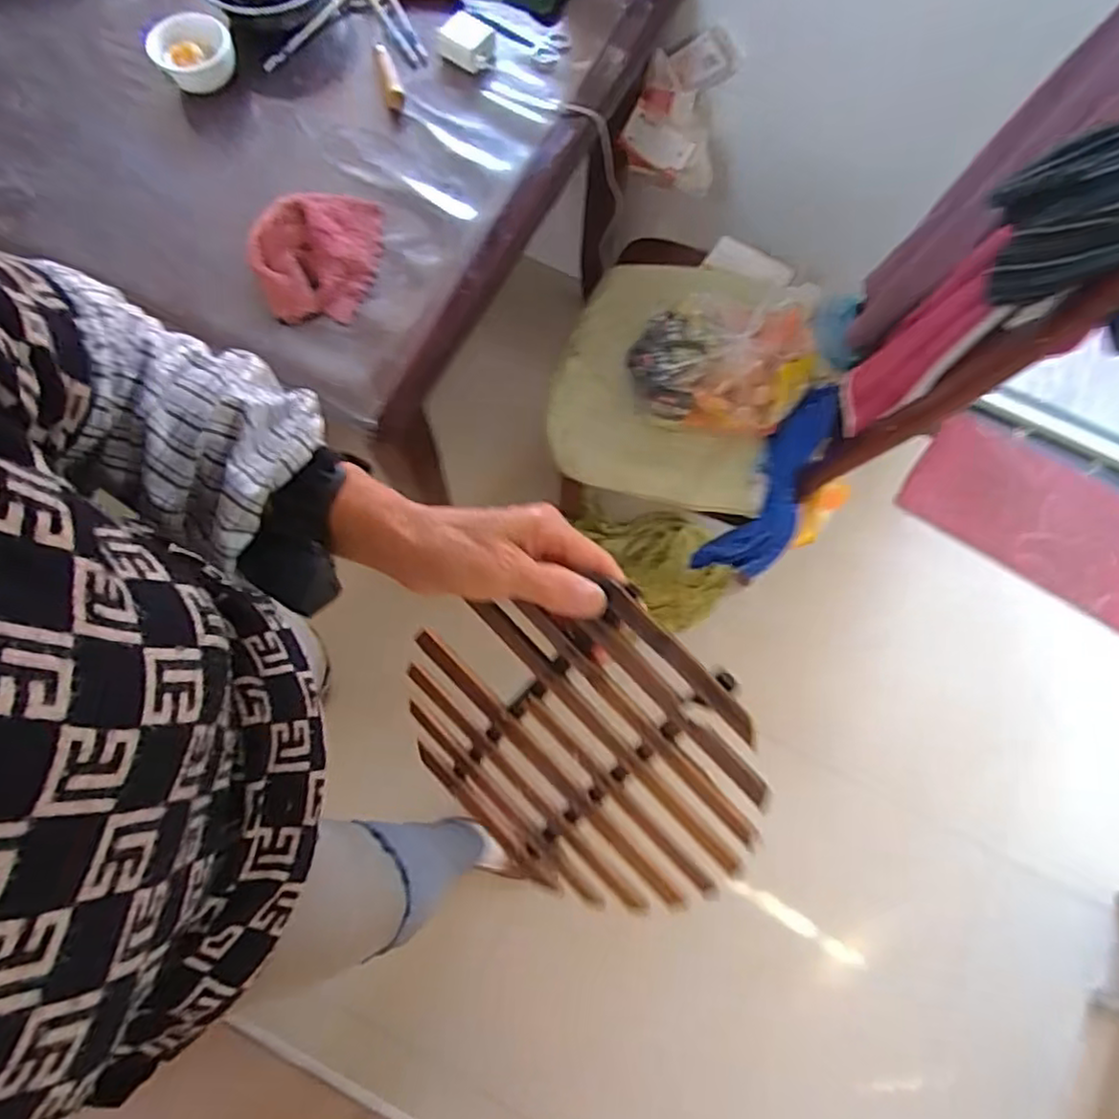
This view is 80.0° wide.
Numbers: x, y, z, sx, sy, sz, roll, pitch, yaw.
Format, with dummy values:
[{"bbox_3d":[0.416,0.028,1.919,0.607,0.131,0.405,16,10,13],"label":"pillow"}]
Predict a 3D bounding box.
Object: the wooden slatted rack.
[{"bbox_3d":[0.011,0.133,0.445,0.244,0.014,0.222,-20,101,34],"label":"wooden slatted rack"}]

